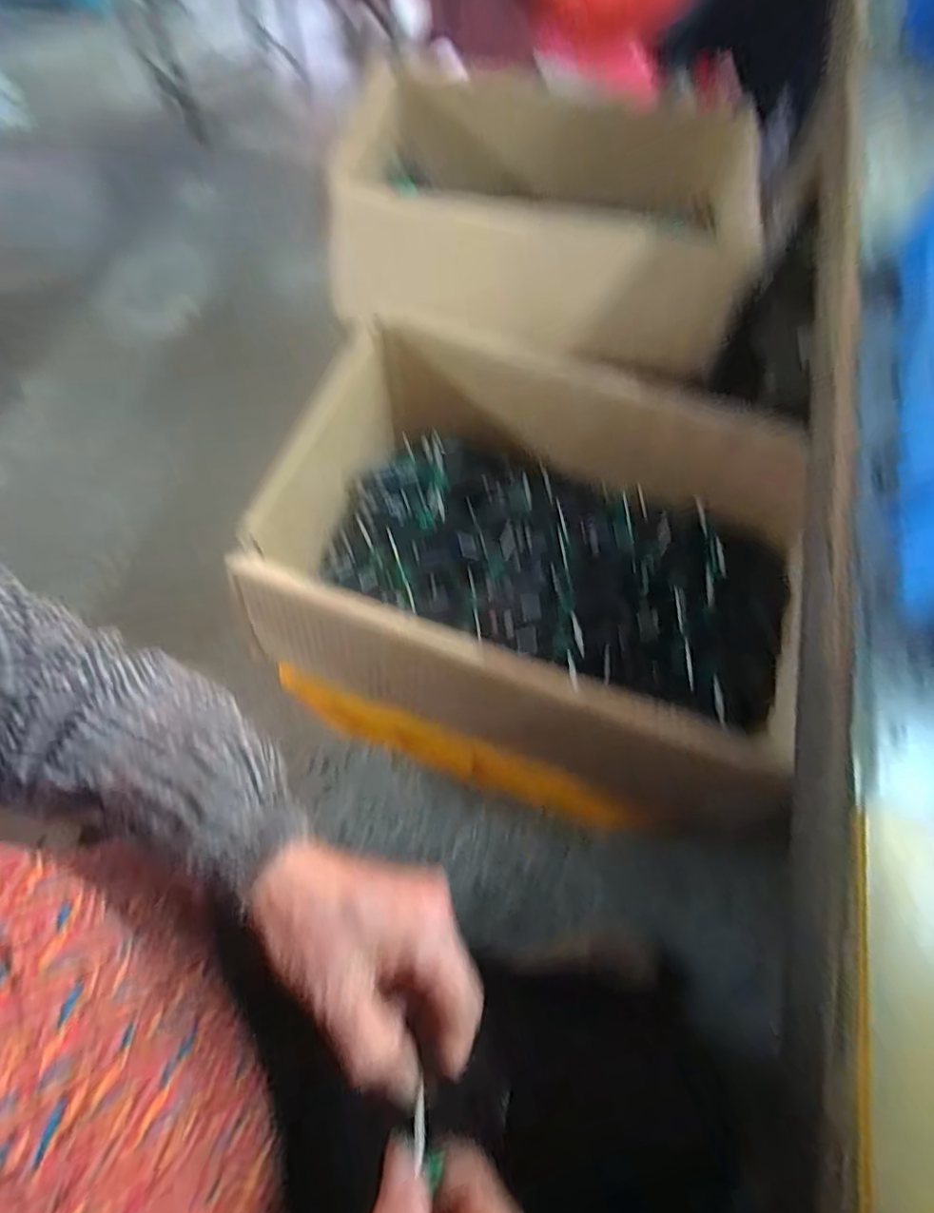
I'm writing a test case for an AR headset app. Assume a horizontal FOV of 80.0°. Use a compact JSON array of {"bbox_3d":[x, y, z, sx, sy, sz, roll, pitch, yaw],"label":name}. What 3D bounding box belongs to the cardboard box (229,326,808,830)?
[{"bbox_3d":[0.052,-0.053,0.477,0.431,0.136,0.320,15,69,6],"label":"cardboard box"}]

